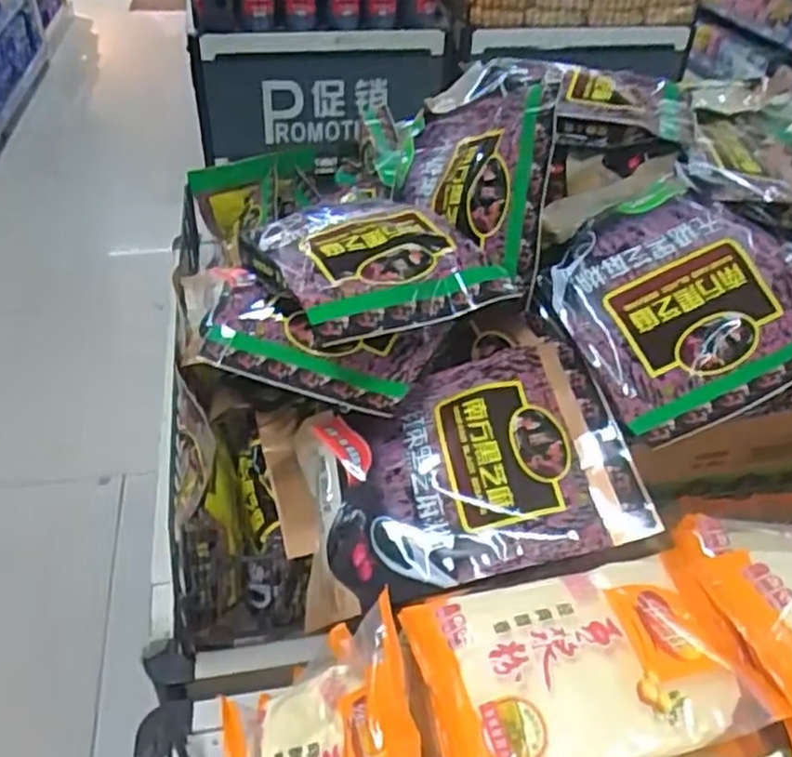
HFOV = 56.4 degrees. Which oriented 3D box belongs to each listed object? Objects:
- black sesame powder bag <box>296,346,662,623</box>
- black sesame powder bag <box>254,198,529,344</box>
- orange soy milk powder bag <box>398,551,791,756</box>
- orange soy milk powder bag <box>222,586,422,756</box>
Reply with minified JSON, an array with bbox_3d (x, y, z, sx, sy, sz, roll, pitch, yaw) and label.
[{"bbox_3d":[0.058,0.087,0.698,0.300,0.039,0.215,-15,54,4],"label":"black sesame powder bag"},{"bbox_3d":[-0.024,-0.132,0.778,0.214,0.050,0.240,-16,44,-21],"label":"black sesame powder bag"},{"bbox_3d":[0.136,0.201,0.538,0.228,0.044,0.152,-7,41,-11],"label":"orange soy milk powder bag"},{"bbox_3d":[-0.058,0.280,0.548,0.038,0.203,0.154,33,31,-31],"label":"orange soy milk powder bag"}]

